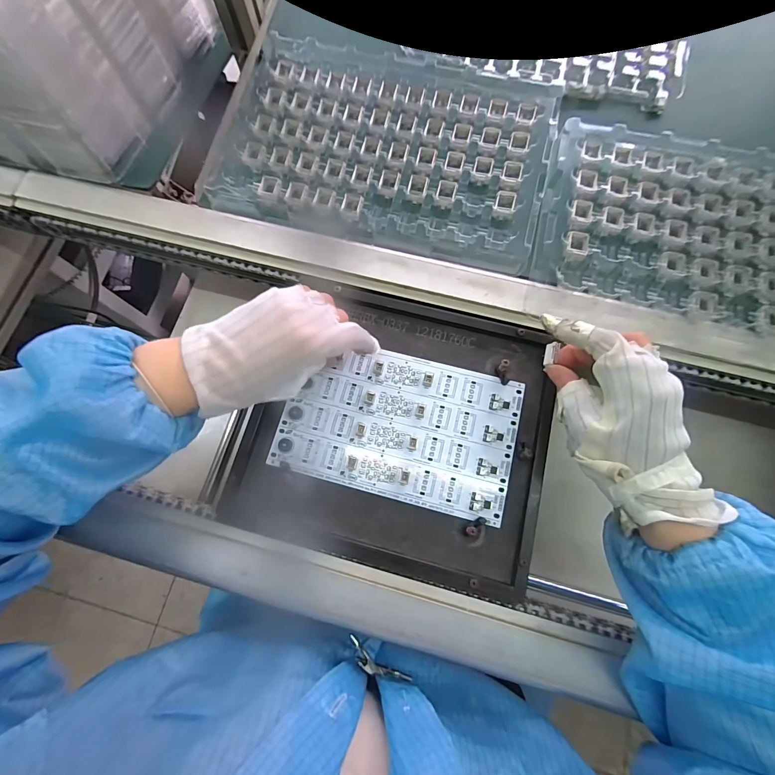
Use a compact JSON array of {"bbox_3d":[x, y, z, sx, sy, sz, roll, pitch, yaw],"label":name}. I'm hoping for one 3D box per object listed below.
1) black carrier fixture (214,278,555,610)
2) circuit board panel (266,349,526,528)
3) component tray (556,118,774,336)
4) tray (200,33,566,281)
[{"bbox_3d":[0.012,0.032,0.326,0.252,0.026,0.233,15,75,5],"label":"black carrier fixture"},{"bbox_3d":[0.011,0.033,0.329,0.205,0.004,0.128,14,76,5],"label":"circuit board panel"},{"bbox_3d":[0.322,-0.147,0.345,0.314,0.030,0.185,14,75,4],"label":"component tray"},{"bbox_3d":[-0.003,-0.255,0.377,0.330,0.014,0.214,14,82,6],"label":"tray"}]

